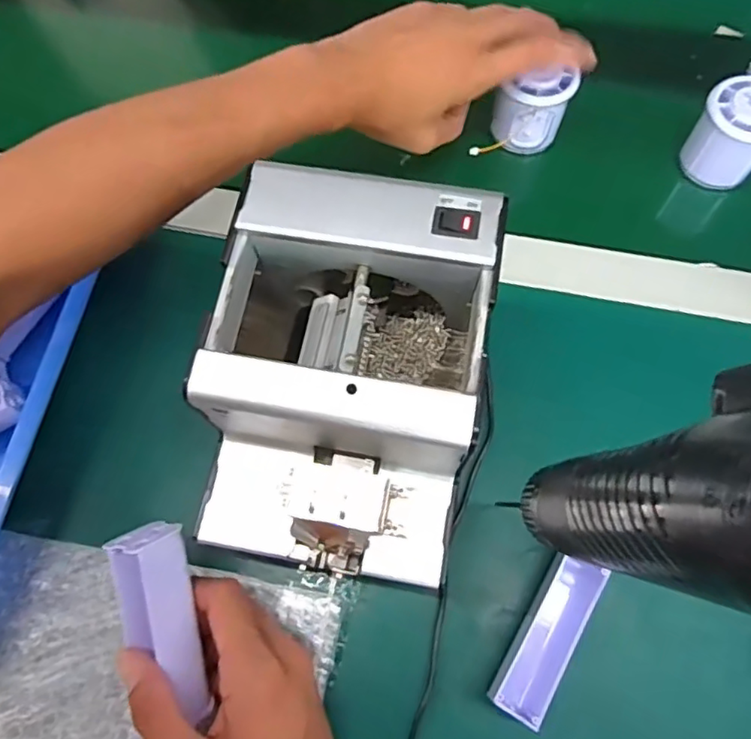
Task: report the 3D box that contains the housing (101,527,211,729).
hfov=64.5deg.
[{"bbox_3d":[-0.104,0.130,0.299,0.033,0.024,0.101,-15,99,-5],"label":"housing"}]

